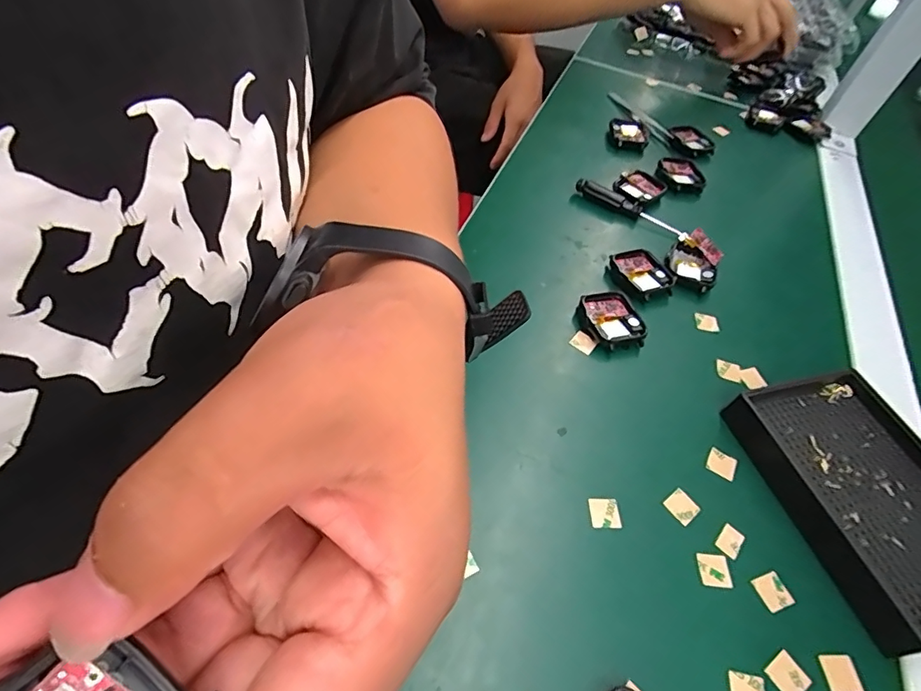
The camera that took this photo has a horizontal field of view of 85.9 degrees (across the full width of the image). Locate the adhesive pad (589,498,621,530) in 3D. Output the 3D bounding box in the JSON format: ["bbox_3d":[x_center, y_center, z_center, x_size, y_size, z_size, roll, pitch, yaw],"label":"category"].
[{"bbox_3d":[0.076,0.088,0.260,0.015,0.004,0.015,2,52,-8],"label":"adhesive pad"}]

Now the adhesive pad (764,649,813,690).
[{"bbox_3d":[0.147,0.148,0.221,0.015,0.004,0.016,-26,61,-26],"label":"adhesive pad"}]

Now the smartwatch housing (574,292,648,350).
[{"bbox_3d":[0.103,-0.016,0.340,0.040,0.015,0.043,-10,55,-17],"label":"smartwatch housing"}]

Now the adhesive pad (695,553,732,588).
[{"bbox_3d":[0.128,0.112,0.248,0.015,0.004,0.015,7,52,-4],"label":"adhesive pad"}]

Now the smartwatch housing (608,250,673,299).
[{"bbox_3d":[0.138,-0.055,0.376,0.037,0.013,0.044,-14,56,-20],"label":"smartwatch housing"}]

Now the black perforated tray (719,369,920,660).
[{"bbox_3d":[0.223,0.079,0.270,0.094,0.020,0.133,-6,54,-14],"label":"black perforated tray"}]

